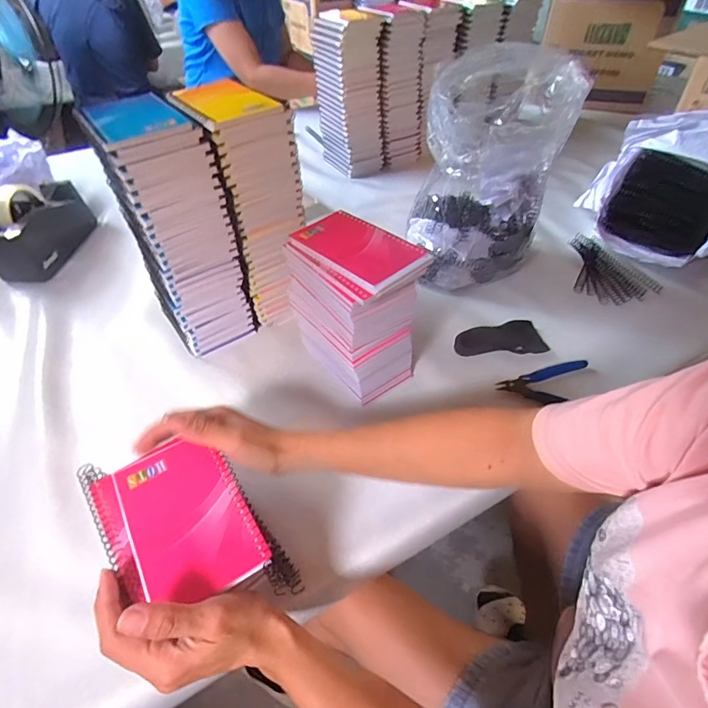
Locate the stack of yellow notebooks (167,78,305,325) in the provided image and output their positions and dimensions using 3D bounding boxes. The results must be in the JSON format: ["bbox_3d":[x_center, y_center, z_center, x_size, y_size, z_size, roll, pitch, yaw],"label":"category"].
[{"bbox_3d":[-0.131,-0.186,0.551,0.091,0.280,0.134,-26,51,-20],"label":"stack of yellow notebooks"}]

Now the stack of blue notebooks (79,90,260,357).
[{"bbox_3d":[-0.205,-0.145,0.509,0.102,0.286,0.120,-26,51,-20],"label":"stack of blue notebooks"}]

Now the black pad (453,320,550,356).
[{"bbox_3d":[0.199,-0.016,0.574,0.124,0.017,0.058,-10,47,-7],"label":"black pad"}]

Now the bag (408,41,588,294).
[{"bbox_3d":[0.182,-0.241,0.608,0.189,0.286,0.178,16,50,17],"label":"bag"}]

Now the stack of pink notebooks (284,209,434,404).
[{"bbox_3d":[0.004,-0.049,0.497,0.099,0.180,0.137,-28,52,-22],"label":"stack of pink notebooks"}]

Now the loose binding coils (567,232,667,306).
[{"bbox_3d":[0.390,-0.136,0.684,0.118,0.017,0.157,-19,49,-15],"label":"loose binding coils"}]

